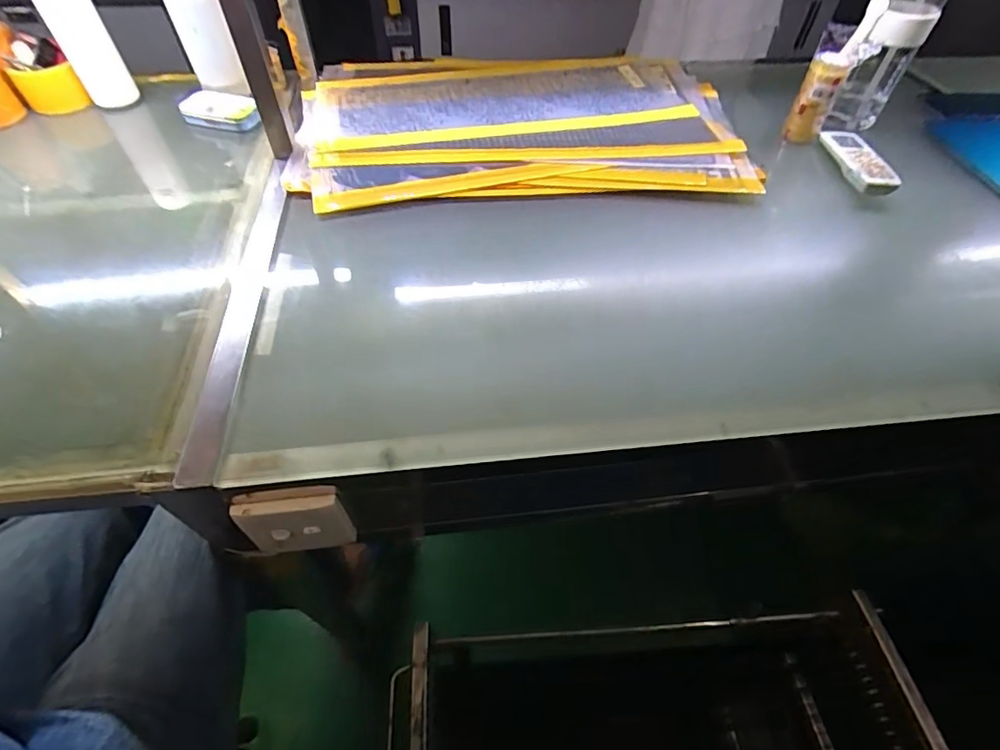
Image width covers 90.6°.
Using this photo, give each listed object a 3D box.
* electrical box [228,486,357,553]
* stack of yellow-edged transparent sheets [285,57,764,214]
[{"bbox_3d":[-0.184,0.133,0.449,0.085,0.084,0.025,-6,52,-5],"label":"electrical box"},{"bbox_3d":[0.034,-0.402,0.775,0.658,0.043,0.432,-4,52,-4],"label":"stack of yellow-edged transparent sheets"}]

